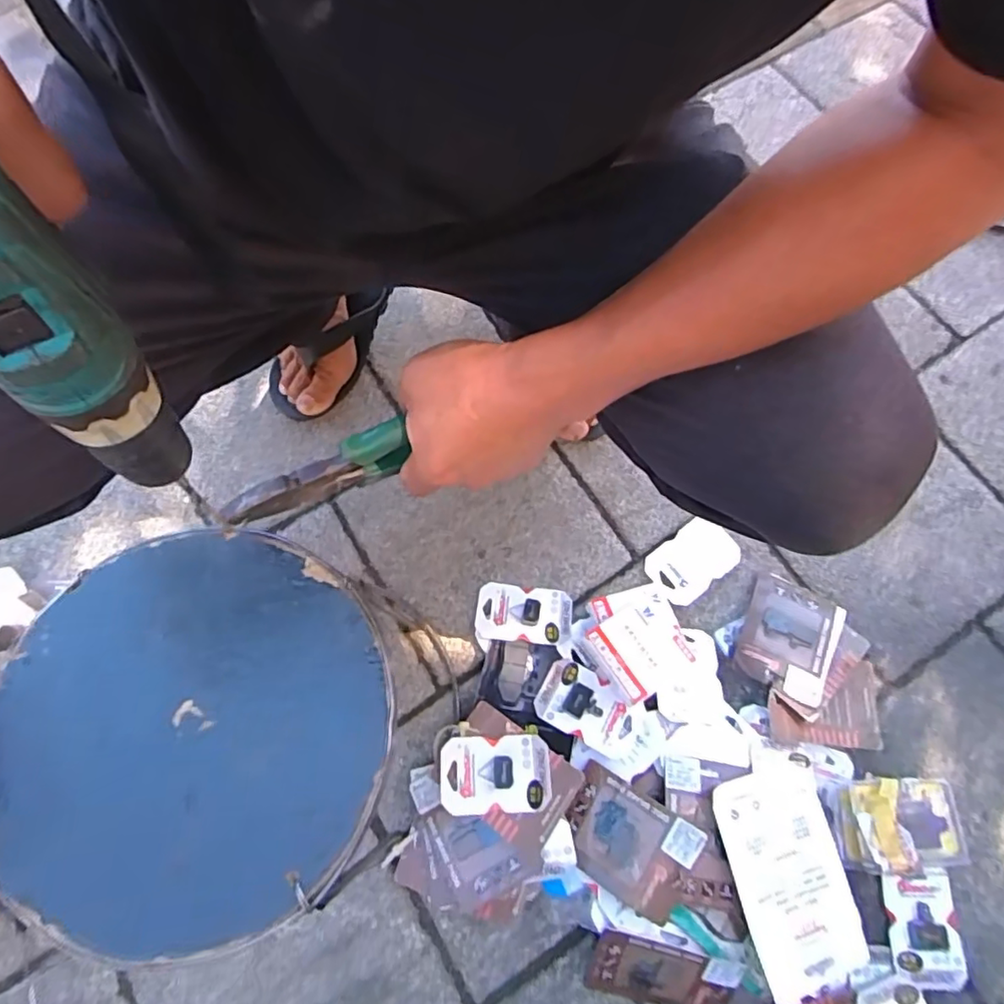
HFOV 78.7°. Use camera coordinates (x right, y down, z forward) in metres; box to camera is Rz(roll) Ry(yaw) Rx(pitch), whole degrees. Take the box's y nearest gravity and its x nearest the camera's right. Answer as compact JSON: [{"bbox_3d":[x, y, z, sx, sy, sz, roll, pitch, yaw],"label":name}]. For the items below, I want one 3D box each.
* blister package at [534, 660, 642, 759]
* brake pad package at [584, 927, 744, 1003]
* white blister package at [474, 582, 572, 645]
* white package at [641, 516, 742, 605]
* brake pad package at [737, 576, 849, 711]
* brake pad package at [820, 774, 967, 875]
[{"bbox_3d":[0.085,0.201,0.592,0.098,0.018,0.059,31,74,10],"label":"blister package"},{"bbox_3d":[0.139,0.409,0.528,0.120,0.009,0.078,11,115,5],"label":"brake pad package"},{"bbox_3d":[0.022,0.116,0.642,0.097,0.008,0.062,6,54,3],"label":"white blister package"},{"bbox_3d":[0.205,0.063,0.663,0.097,0.010,0.065,-37,75,-11],"label":"white package"},{"bbox_3d":[0.295,0.138,0.628,0.091,0.012,0.117,24,62,12],"label":"brake pad package"},{"bbox_3d":[0.370,0.301,0.571,0.121,0.034,0.080,-2,71,-1],"label":"brake pad package"}]

